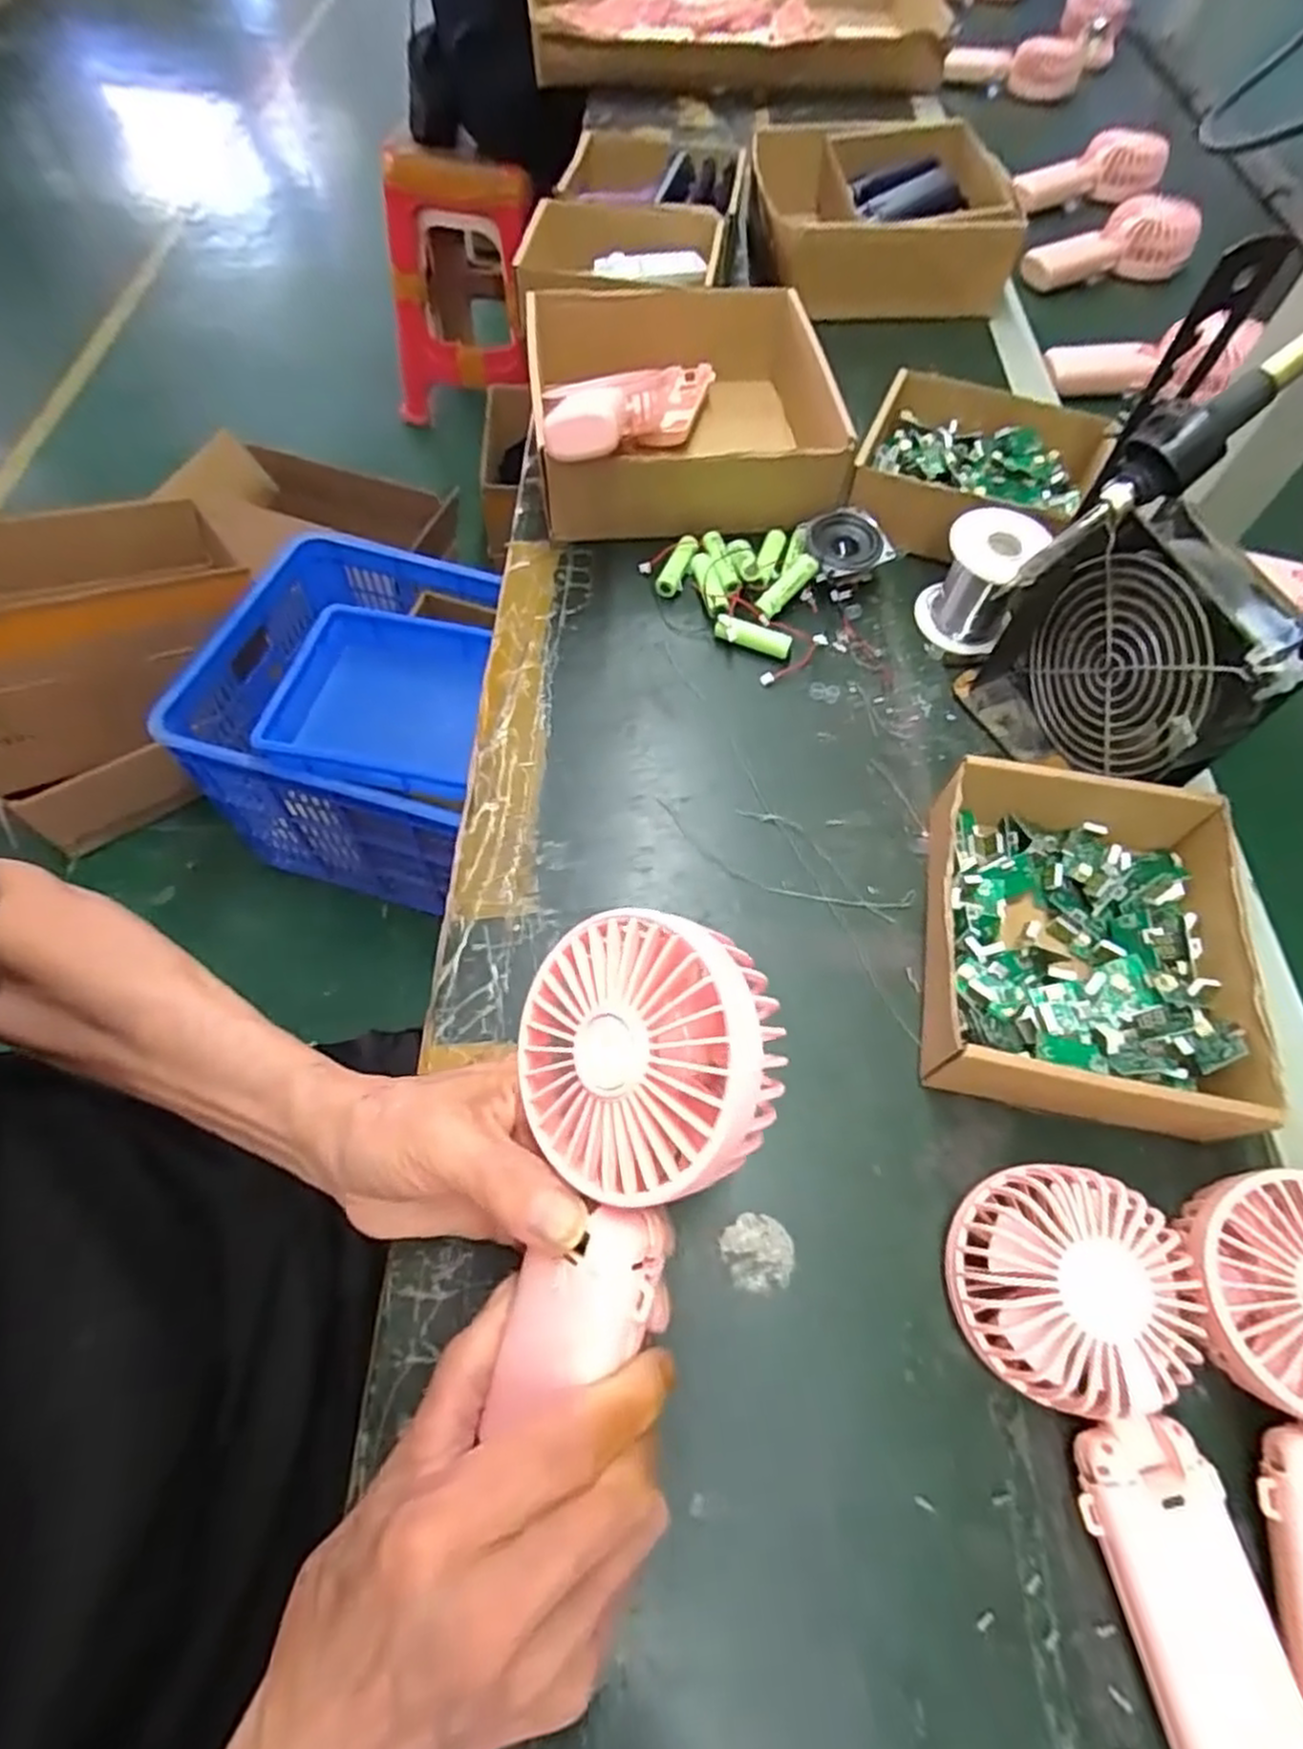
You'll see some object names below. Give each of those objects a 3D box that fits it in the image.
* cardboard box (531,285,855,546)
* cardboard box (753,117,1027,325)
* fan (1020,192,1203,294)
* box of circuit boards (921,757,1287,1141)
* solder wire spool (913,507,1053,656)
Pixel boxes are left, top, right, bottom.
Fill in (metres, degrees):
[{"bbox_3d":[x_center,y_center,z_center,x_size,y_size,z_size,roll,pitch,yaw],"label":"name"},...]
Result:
[{"bbox_3d":[0.035,-0.343,0.551,0.221,0.087,0.224,-1,62,-2],"label":"cardboard box"},{"bbox_3d":[0.211,-0.619,0.720,0.225,0.068,0.214,1,62,-1],"label":"cardboard box"},{"bbox_3d":[0.466,-0.634,0.774,0.160,0.063,0.060,-9,62,10],"label":"fan"},{"bbox_3d":[0.209,0.033,0.378,0.142,0.052,0.163,11,63,4],"label":"box of circuit boards"},{"bbox_3d":[0.212,-0.192,0.496,0.056,0.067,0.060,0,62,-1],"label":"solder wire spool"}]

